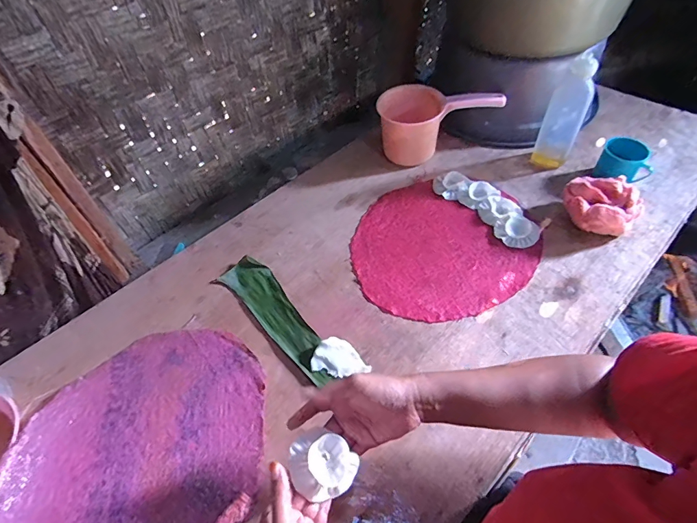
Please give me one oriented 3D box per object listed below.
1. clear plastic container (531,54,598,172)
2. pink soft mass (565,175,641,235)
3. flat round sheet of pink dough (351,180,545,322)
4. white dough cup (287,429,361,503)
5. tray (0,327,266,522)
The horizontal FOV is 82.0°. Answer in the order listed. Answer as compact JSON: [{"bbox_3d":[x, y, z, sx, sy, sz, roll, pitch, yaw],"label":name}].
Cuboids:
[{"bbox_3d":[0.412,-0.276,0.763,0.068,0.212,0.053,22,55,21],"label":"clear plastic container"},{"bbox_3d":[0.446,-0.099,0.711,0.106,0.070,0.098,6,52,10],"label":"pink soft mass"},{"bbox_3d":[0.173,-0.034,0.744,0.321,0.010,0.313,-2,50,2],"label":"flat round sheet of pink dough"},{"bbox_3d":[-0.030,0.219,0.432,0.071,0.029,0.059,20,54,20],"label":"white dough cup"},{"bbox_3d":[-0.277,0.245,0.533,0.318,0.025,0.335,-2,50,2],"label":"tray"}]

